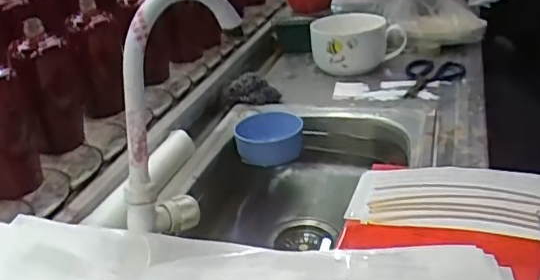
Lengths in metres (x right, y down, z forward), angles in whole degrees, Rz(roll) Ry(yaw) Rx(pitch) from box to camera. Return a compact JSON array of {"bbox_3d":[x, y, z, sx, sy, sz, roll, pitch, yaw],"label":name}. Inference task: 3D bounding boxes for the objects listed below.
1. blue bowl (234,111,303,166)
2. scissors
[{"bbox_3d":[0.000,-0.004,0.916,0.106,0.055,0.091,-3,27,2],"label":"blue bowl"},{"bbox_3d":[0.312,-0.119,1.077,0.107,0.015,0.198,5,29,17],"label":"scissors"}]

